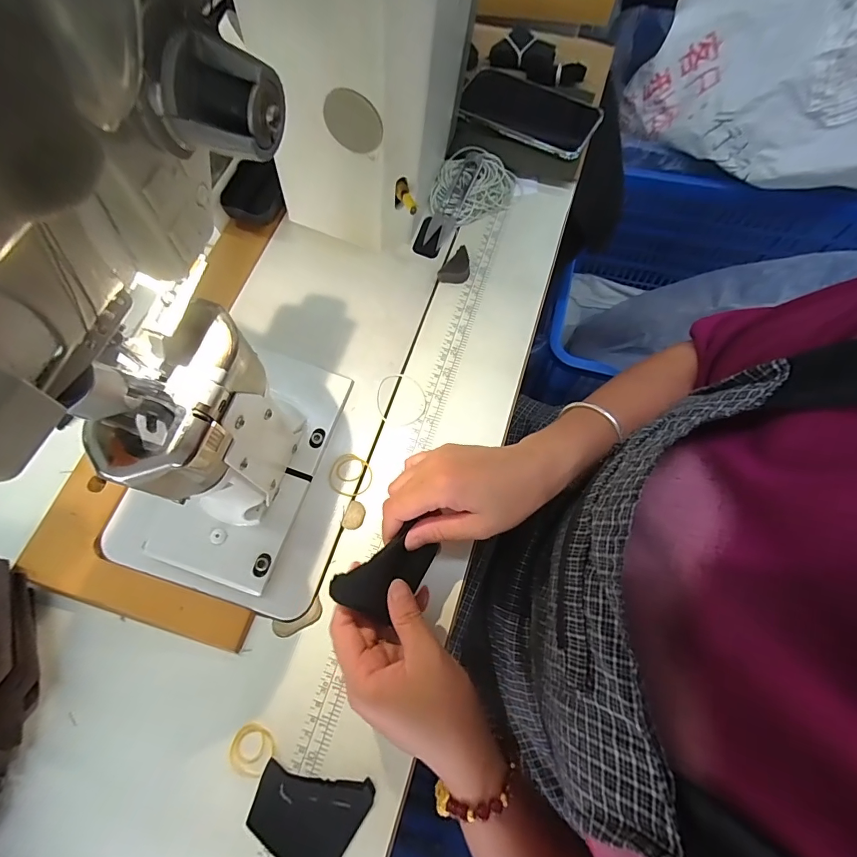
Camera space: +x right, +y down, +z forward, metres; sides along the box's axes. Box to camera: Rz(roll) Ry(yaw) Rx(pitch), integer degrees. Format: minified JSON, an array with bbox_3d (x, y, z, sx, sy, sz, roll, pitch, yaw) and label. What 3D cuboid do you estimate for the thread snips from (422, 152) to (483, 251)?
[{"bbox_3d":[0.030,-0.254,0.469,0.027,0.007,0.122,26,83,10],"label":"thread snips"}]

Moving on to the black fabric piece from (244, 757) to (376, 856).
[{"bbox_3d":[-0.085,0.266,0.292,0.075,0.005,0.062,20,72,10],"label":"black fabric piece"}]

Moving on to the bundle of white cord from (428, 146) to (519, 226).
[{"bbox_3d":[0.047,-0.271,0.474,0.086,0.023,0.087,0,71,1],"label":"bundle of white cord"}]

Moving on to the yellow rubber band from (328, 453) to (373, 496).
[{"bbox_3d":[-0.069,0.041,0.374,0.037,0.004,0.036,-1,70,3],"label":"yellow rubber band"}]

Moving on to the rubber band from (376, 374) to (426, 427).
[{"bbox_3d":[-0.026,-0.027,0.400,0.048,0.004,0.051,-1,70,3],"label":"rubber band"}]

